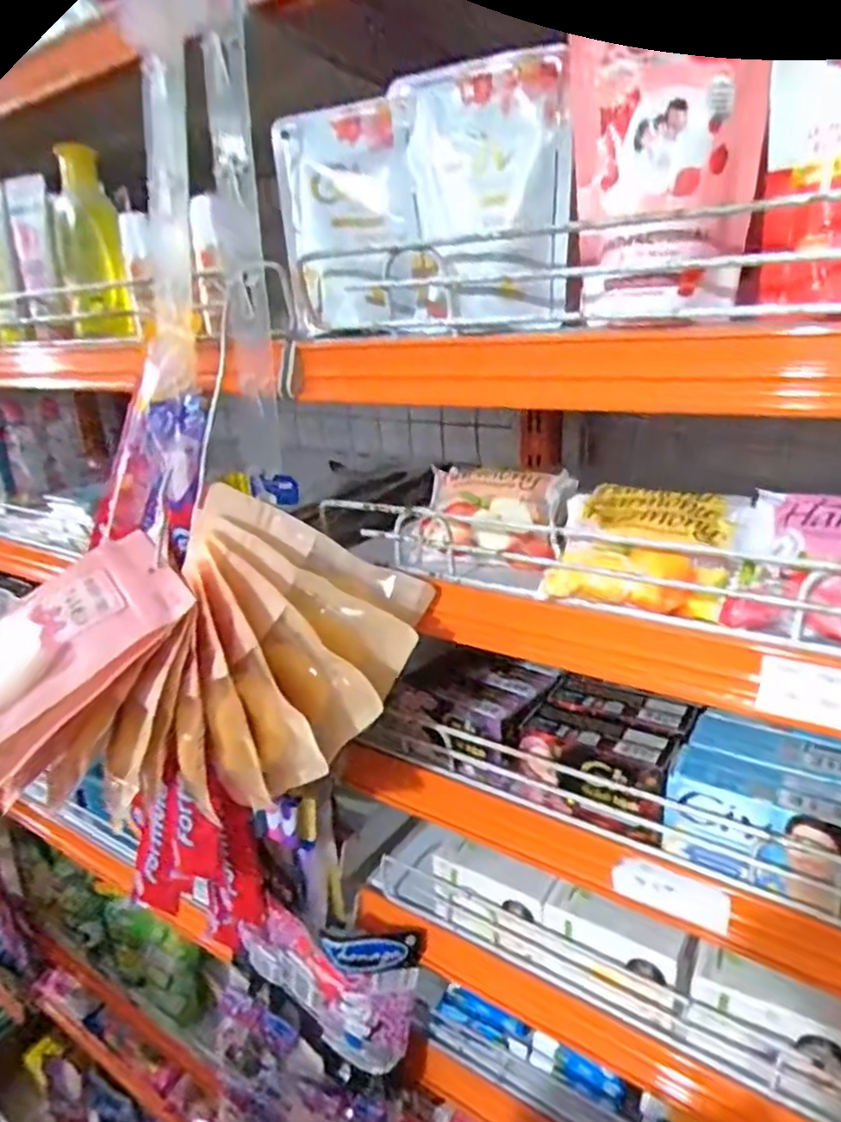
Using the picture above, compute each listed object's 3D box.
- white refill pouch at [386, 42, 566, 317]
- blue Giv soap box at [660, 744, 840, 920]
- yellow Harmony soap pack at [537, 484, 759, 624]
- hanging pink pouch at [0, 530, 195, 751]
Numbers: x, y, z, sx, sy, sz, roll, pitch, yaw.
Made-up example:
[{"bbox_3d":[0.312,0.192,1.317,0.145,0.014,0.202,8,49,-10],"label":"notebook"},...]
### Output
[{"bbox_3d":[0.032,-0.183,0.348,0.079,0.115,0.018,6,23,24],"label":"white refill pouch"},{"bbox_3d":[0.189,0.147,0.386,0.091,0.055,0.037,11,25,34],"label":"blue Giv soap box"},{"bbox_3d":[0.138,-0.013,0.403,0.101,0.041,0.113,8,24,29],"label":"yellow Harmony soap pack"},{"bbox_3d":[-0.224,0.049,0.405,0.167,0.020,0.124,-40,49,-18],"label":"hanging pink pouch"}]

